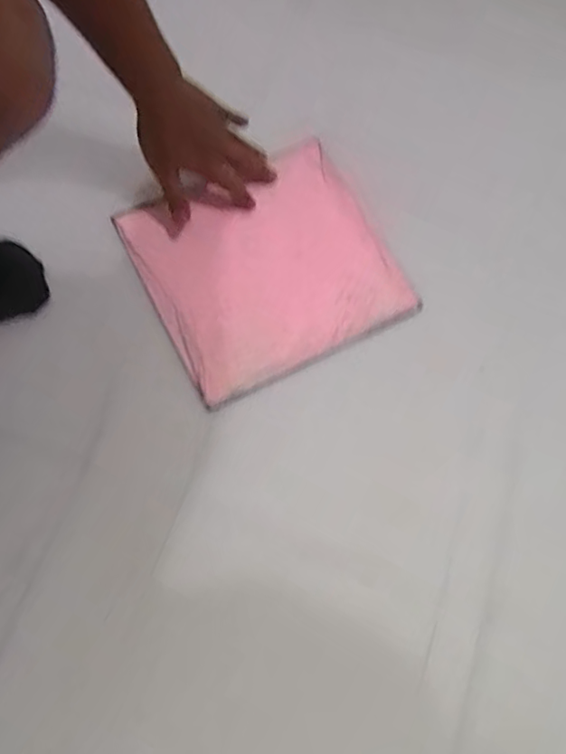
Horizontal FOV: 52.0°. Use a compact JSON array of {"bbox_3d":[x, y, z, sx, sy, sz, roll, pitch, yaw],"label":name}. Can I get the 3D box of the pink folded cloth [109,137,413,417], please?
[{"bbox_3d":[-0.015,-0.119,0.619,0.250,0.025,0.227,-27,75,-11],"label":"pink folded cloth"}]

